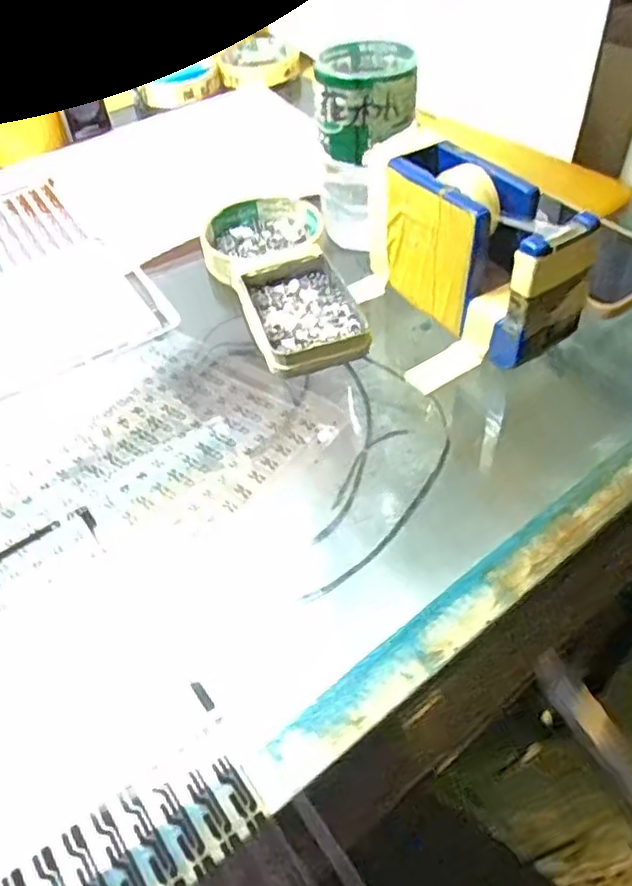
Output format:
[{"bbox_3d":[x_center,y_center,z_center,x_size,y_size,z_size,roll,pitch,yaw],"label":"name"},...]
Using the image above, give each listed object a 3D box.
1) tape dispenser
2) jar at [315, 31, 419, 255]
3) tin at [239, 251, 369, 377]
[{"bbox_3d":[0.088,-0.102,0.360,0.043,0.078,0.114,-28,52,-19],"label":"tape dispenser"},{"bbox_3d":[0.030,-0.187,0.422,0.063,0.105,0.068,-2,48,2],"label":"jar"},{"bbox_3d":[-0.007,-0.075,0.389,0.065,0.016,0.088,-16,49,-10],"label":"tin"}]

